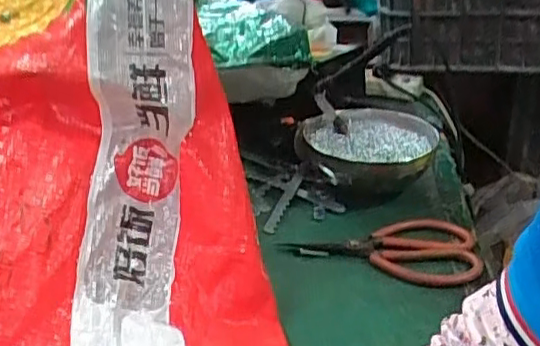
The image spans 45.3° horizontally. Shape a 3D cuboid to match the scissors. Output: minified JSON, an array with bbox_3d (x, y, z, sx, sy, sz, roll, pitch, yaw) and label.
[{"bbox_3d":[0.110,0.075,0.618,0.186,0.023,0.088,0,25,-7],"label":"scissors"}]

